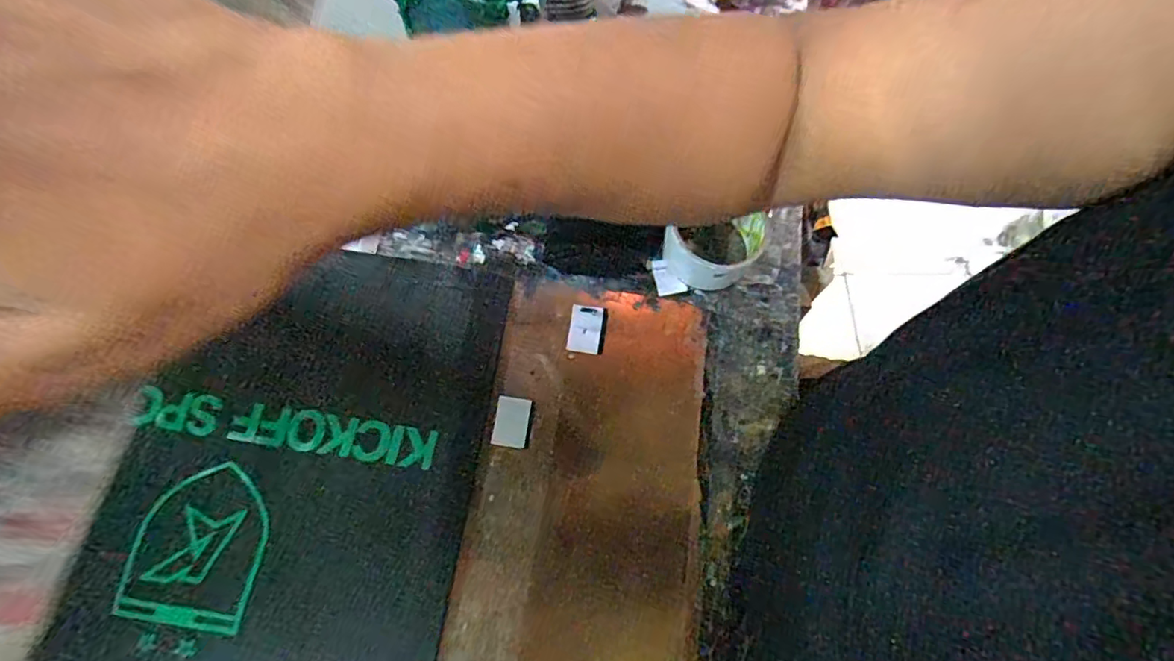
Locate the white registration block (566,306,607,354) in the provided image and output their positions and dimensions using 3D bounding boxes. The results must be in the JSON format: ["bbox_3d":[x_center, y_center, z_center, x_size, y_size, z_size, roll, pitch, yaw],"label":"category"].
[{"bbox_3d":[0.001,-0.002,0.475,0.031,0.008,0.041,9,70,1],"label":"white registration block"}]

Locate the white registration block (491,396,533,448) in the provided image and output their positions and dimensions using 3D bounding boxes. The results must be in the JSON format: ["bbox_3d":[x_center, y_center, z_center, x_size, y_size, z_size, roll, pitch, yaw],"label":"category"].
[{"bbox_3d":[-0.060,0.073,0.443,0.027,0.007,0.038,10,70,1],"label":"white registration block"}]

